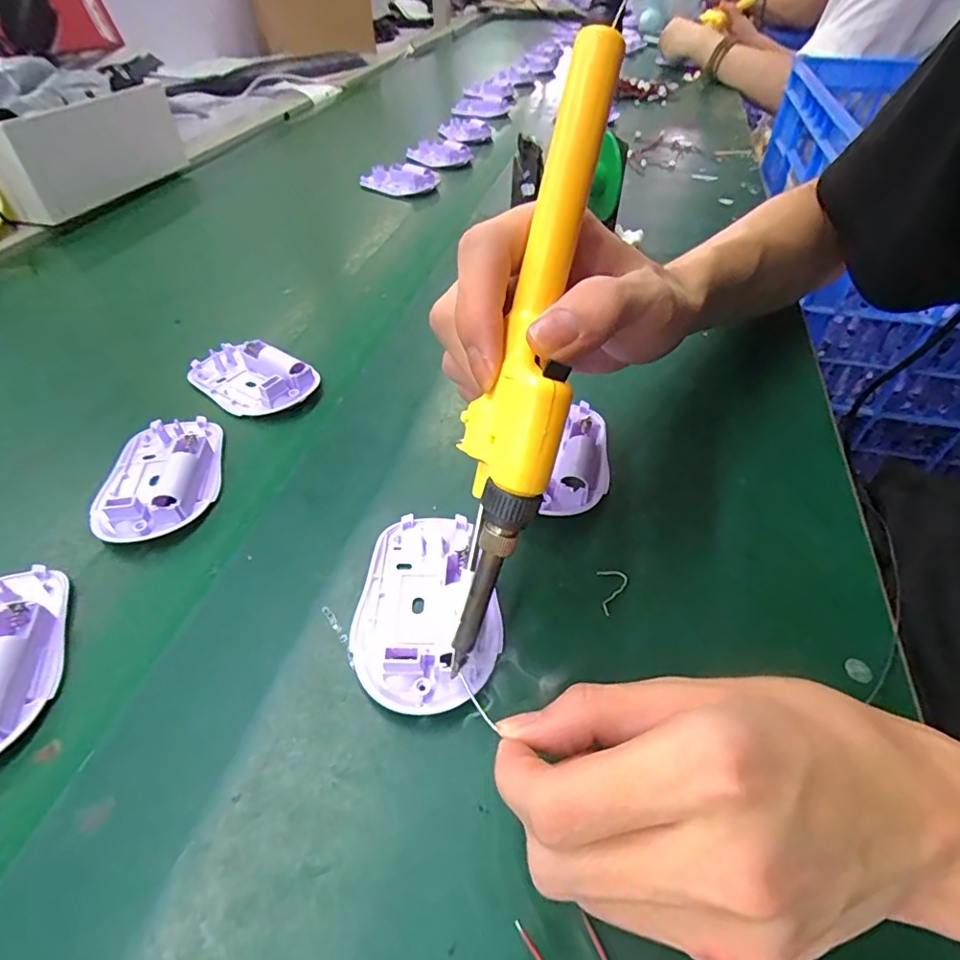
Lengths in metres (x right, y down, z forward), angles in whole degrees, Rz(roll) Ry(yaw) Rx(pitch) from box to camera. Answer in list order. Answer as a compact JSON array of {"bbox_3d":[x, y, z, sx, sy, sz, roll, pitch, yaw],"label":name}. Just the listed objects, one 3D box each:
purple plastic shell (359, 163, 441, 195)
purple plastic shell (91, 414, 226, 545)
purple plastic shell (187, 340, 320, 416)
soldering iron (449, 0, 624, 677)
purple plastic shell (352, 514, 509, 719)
[{"bbox_3d":[-0.095,-0.353,0.642,0.086,0.023,0.045,23,49,18],"label":"purple plastic shell"},{"bbox_3d":[-0.176,-0.005,0.299,0.060,0.016,0.091,-10,48,-13],"label":"purple plastic shell"},{"bbox_3d":[-0.152,-0.069,0.362,0.085,0.018,0.048,23,49,18],"label":"purple plastic shell"},{"bbox_3d":[0.017,-0.053,0.180,0.034,0.230,0.023,13,3,11],"label":"soldering iron"},{"bbox_3d":[-0.022,0.053,0.240,0.061,0.016,0.095,3,46,0],"label":"purple plastic shell"}]

